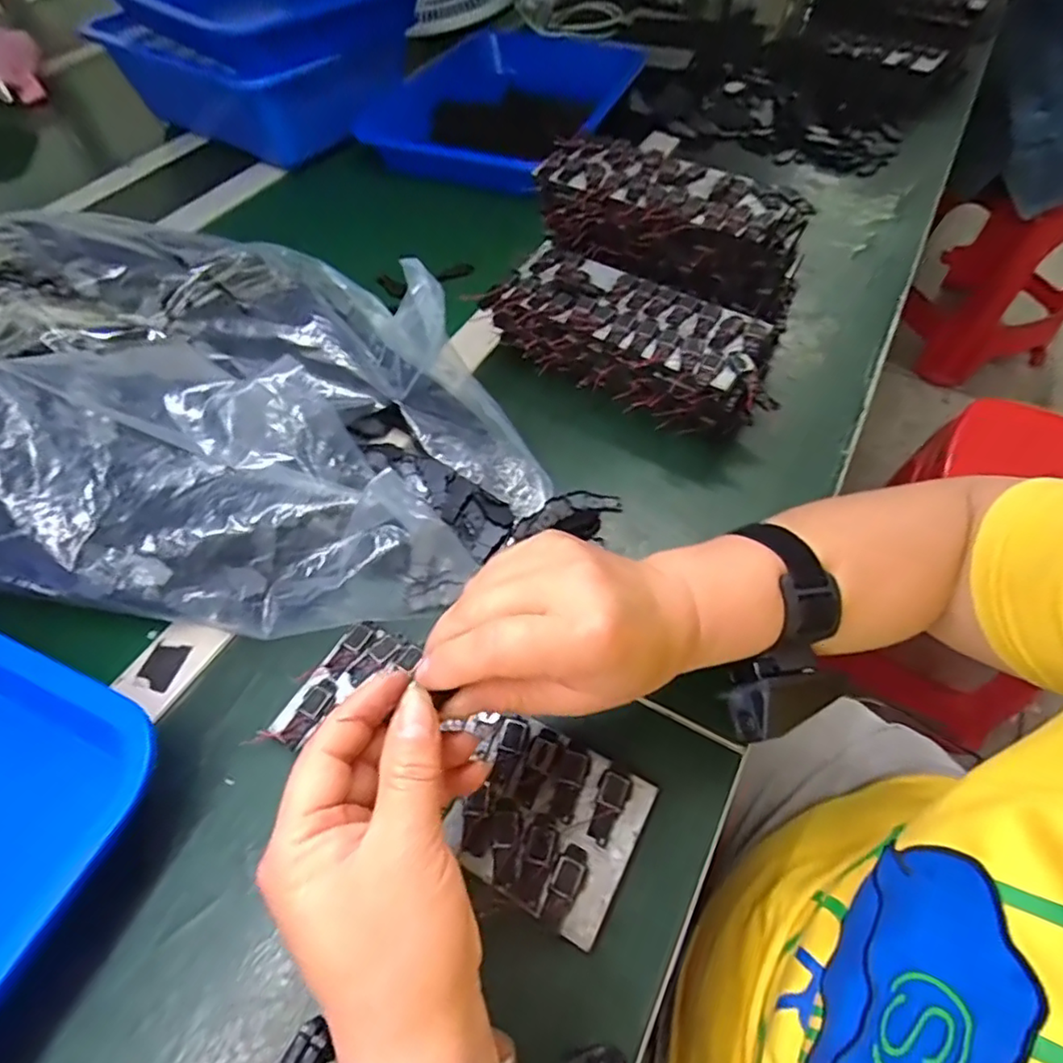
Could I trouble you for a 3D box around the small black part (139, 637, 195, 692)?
[{"bbox_3d":[-0.219,0.078,0.355,0.021,0.004,0.028,13,56,10],"label":"small black part"}]

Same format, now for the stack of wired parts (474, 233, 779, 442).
[{"bbox_3d":[0.078,-0.142,0.464,0.219,0.069,0.097,33,62,21],"label":"stack of wired parts"}]

